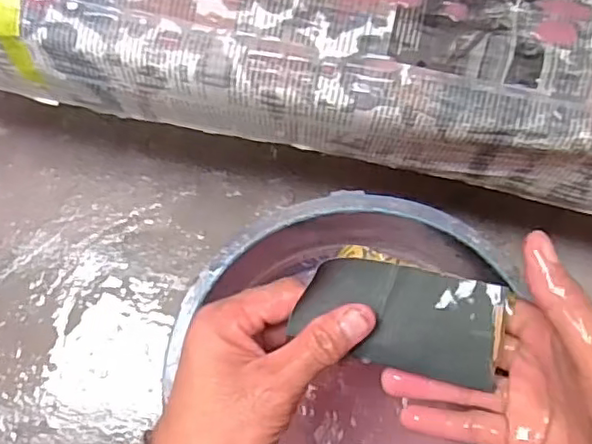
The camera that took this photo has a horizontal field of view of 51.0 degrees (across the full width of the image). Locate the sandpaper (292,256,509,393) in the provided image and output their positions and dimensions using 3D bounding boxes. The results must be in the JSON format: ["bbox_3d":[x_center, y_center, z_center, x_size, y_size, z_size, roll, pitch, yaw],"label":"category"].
[{"bbox_3d":[0.060,0.054,0.345,0.116,0.011,0.057,11,100,5],"label":"sandpaper"}]

